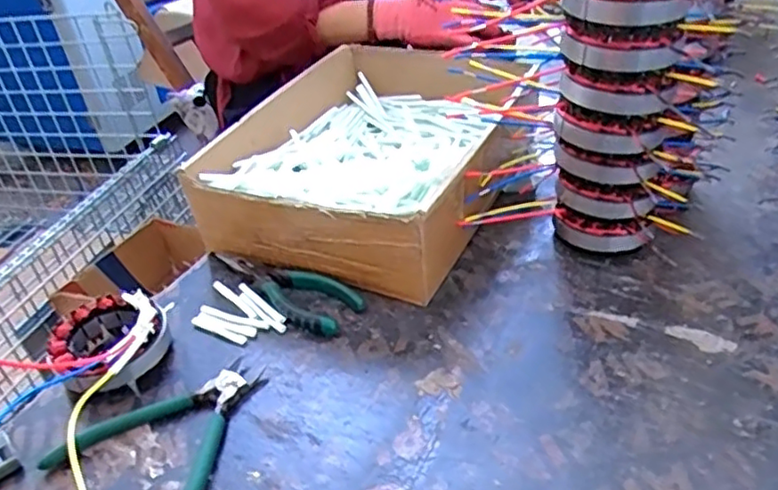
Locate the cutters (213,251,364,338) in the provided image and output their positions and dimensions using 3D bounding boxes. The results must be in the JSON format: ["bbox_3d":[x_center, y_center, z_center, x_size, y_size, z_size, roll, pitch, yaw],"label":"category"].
[{"bbox_3d":[-0.090,0.037,0.566,0.144,0.019,0.056,18,42,32],"label":"cutters"}]

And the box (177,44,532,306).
[{"bbox_3d":[-0.002,-0.101,0.674,0.256,0.102,0.361,7,37,21],"label":"box"}]

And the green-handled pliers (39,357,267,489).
[{"bbox_3d":[-0.145,0.127,0.448,0.117,0.012,0.133,17,41,31],"label":"green-handled pliers"}]

